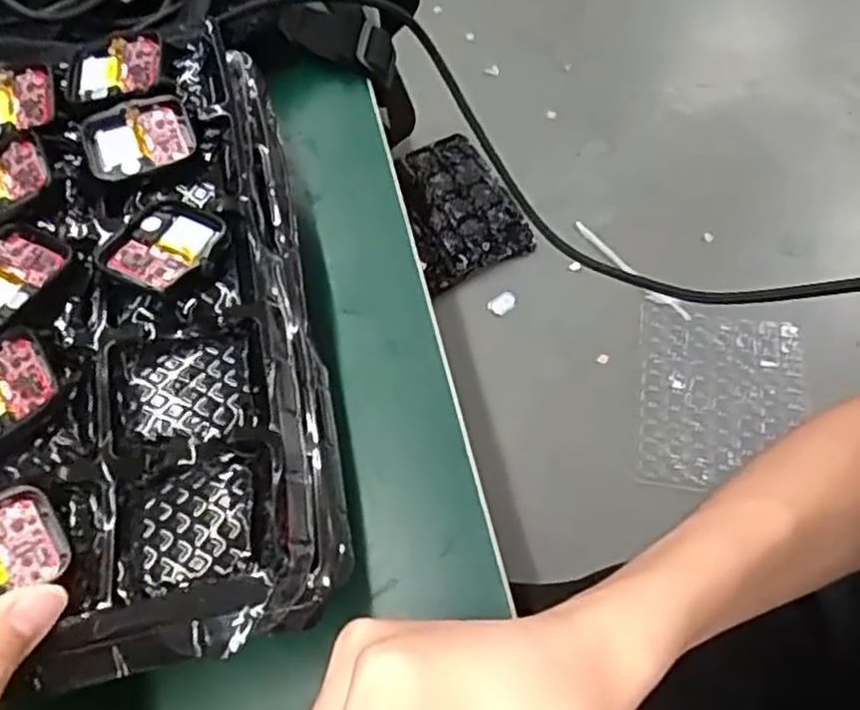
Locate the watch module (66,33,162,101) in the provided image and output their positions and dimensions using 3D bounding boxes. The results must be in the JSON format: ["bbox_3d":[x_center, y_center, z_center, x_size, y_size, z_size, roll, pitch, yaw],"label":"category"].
[{"bbox_3d":[-0.135,-0.125,0.317,0.041,0.008,0.033,-2,65,2],"label":"watch module"}]

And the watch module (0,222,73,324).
[{"bbox_3d":[-0.158,-0.031,0.274,0.033,0.007,0.041,24,69,13],"label":"watch module"}]

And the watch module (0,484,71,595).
[{"bbox_3d":[-0.136,0.061,0.230,0.036,0.010,0.033,-37,69,-13],"label":"watch module"}]

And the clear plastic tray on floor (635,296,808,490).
[{"bbox_3d":[0.431,0.063,1.097,0.231,0.028,0.269,7,66,6],"label":"clear plastic tray on floor"}]

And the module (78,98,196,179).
[{"bbox_3d":[-0.118,-0.088,0.301,0.043,0.006,0.034,-23,66,-8],"label":"module"}]

